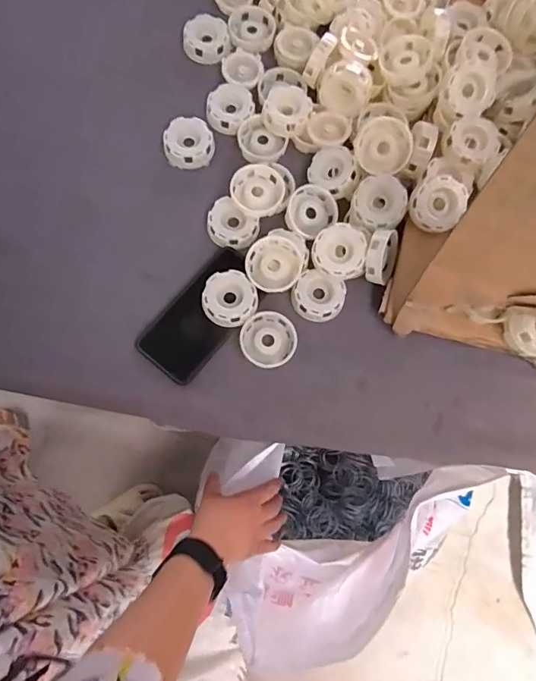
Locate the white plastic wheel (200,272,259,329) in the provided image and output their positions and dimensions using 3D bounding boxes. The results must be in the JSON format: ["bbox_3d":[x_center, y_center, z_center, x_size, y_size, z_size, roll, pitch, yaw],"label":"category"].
[{"bbox_3d":[-0.041,-0.045,0.516,0.058,0.029,0.058,0,74,-1],"label":"white plastic wheel"}]

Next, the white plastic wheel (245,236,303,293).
[{"bbox_3d":[0.006,-0.085,0.523,0.062,0.021,0.061,0,74,-1],"label":"white plastic wheel"}]

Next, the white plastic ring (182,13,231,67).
[{"bbox_3d":[-0.080,-0.397,0.605,0.061,0.023,0.058,0,74,-1],"label":"white plastic ring"}]

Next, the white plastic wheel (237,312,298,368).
[{"bbox_3d":[0.001,-0.001,0.516,0.063,0.019,0.059,0,74,-1],"label":"white plastic wheel"}]

